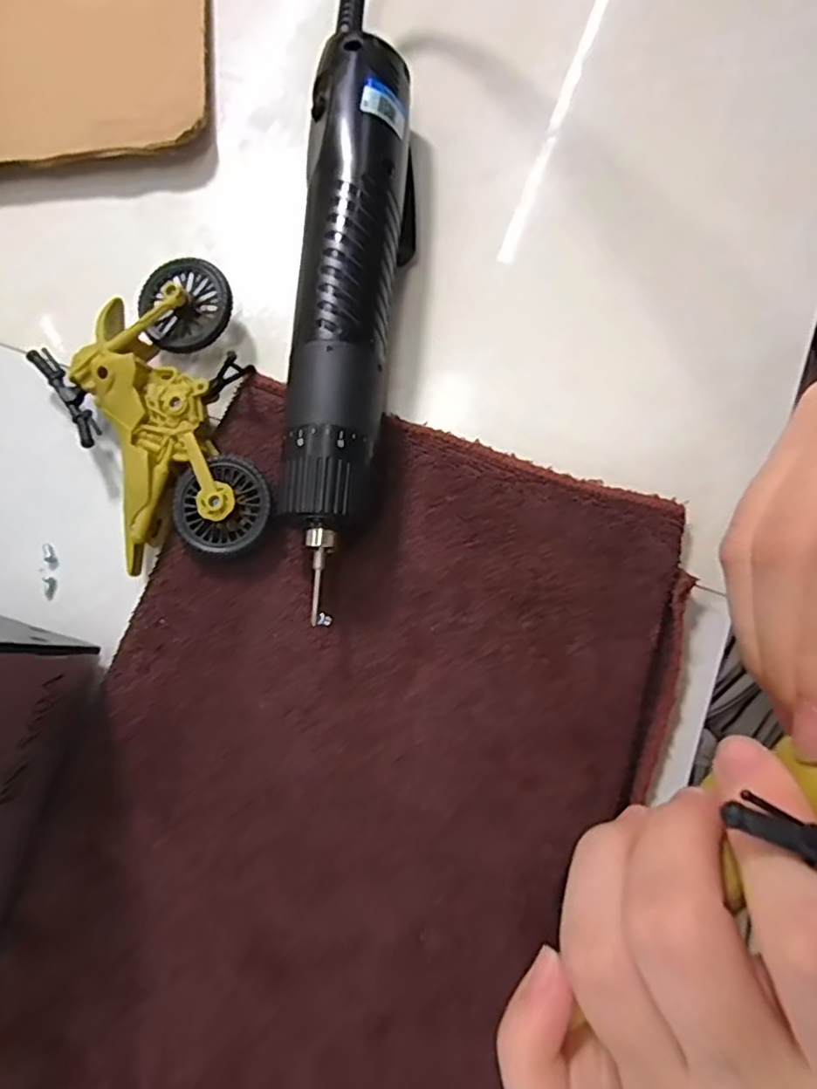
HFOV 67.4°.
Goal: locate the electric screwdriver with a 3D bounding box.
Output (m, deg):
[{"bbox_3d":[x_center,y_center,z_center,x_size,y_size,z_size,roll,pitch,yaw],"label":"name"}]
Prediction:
[{"bbox_3d":[-0.020,-0.090,0.235,0.040,0.036,0.210,2,79,1],"label":"electric screwdriver"}]

